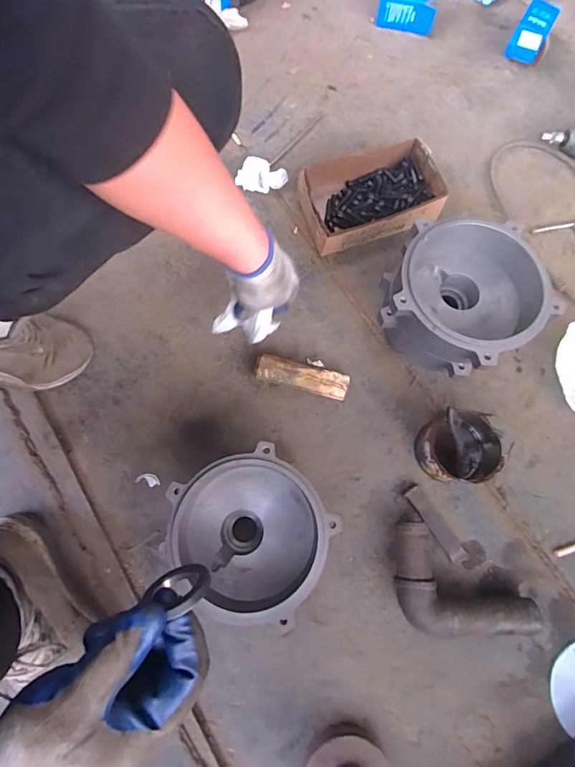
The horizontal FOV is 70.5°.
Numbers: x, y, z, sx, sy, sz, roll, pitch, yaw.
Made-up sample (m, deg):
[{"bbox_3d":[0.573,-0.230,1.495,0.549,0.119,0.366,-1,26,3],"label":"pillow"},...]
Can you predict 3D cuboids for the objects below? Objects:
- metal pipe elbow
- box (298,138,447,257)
[{"bbox_3d":[0.226,0.297,0.562,0.214,0.058,0.113,34,77,8],"label":"metal pipe elbow"},{"bbox_3d":[0.148,-0.329,0.723,0.243,0.080,0.148,-20,75,-6],"label":"box"}]

